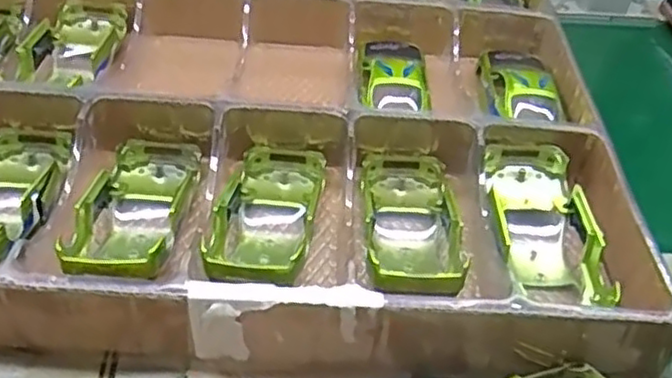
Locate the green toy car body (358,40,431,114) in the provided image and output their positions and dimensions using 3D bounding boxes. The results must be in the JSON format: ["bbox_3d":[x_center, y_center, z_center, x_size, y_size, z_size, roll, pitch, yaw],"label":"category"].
[{"bbox_3d":[0.044,-0.086,0.498,0.047,0.022,0.089,6,45,1],"label":"green toy car body"}]

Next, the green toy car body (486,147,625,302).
[{"bbox_3d":[0.118,0.018,0.402,0.056,0.028,0.117,2,45,-3],"label":"green toy car body"}]

